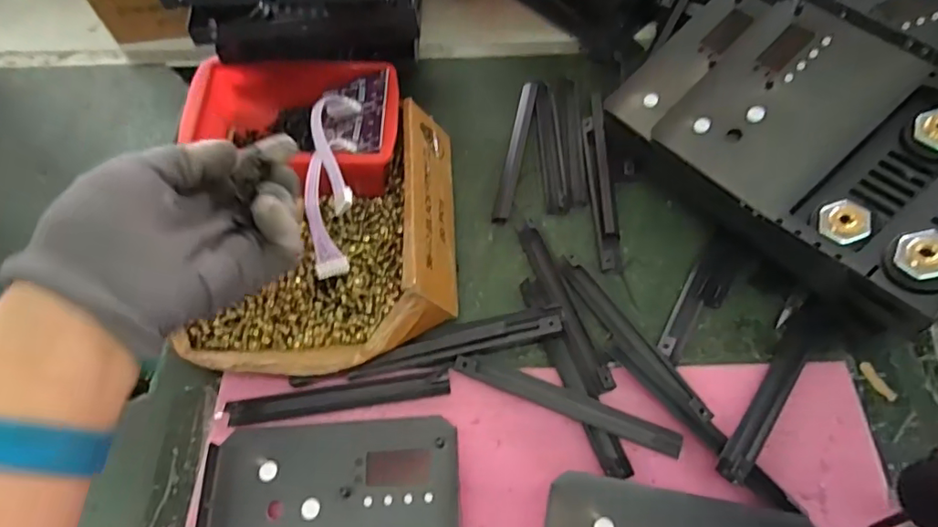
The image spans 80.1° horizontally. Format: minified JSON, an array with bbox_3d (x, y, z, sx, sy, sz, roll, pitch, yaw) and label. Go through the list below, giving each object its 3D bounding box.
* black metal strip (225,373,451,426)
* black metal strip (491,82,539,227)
[{"bbox_3d":[-0.086,0.091,0.374,0.146,0.010,0.015,-8,61,-3],"label":"black metal strip"},{"bbox_3d":[0.040,-0.098,0.475,0.016,0.014,0.146,11,61,8],"label":"black metal strip"}]

